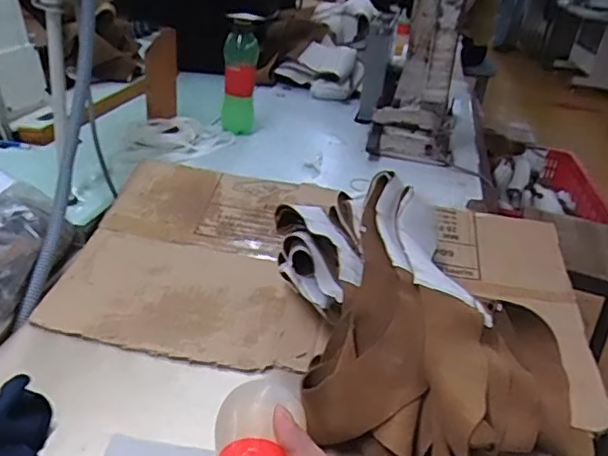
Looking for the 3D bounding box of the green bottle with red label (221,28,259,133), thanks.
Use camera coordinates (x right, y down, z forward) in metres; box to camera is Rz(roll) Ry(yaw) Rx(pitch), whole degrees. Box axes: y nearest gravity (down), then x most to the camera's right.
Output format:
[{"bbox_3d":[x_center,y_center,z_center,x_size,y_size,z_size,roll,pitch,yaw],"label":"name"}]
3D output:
[{"bbox_3d":[-0.116,-0.259,1.048,0.051,0.179,0.063,-1,30,-15],"label":"green bottle with red label"}]

